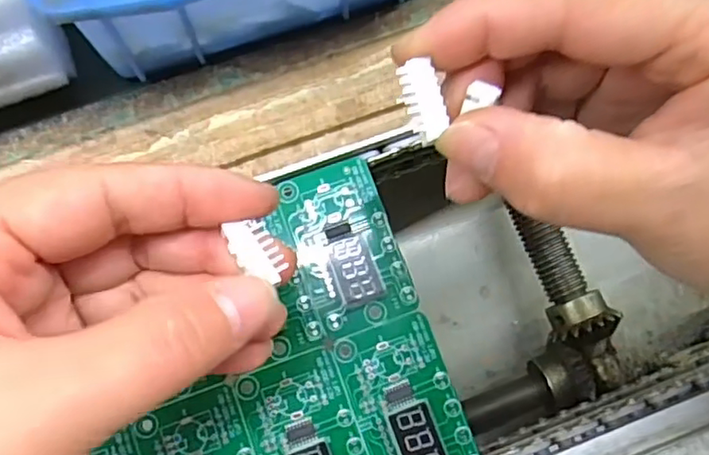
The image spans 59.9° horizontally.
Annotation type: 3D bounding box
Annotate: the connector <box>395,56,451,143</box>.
[{"bbox_3d":[0.016,-0.030,0.147,0.010,0.004,0.019,-18,85,-4],"label":"connector"}]

